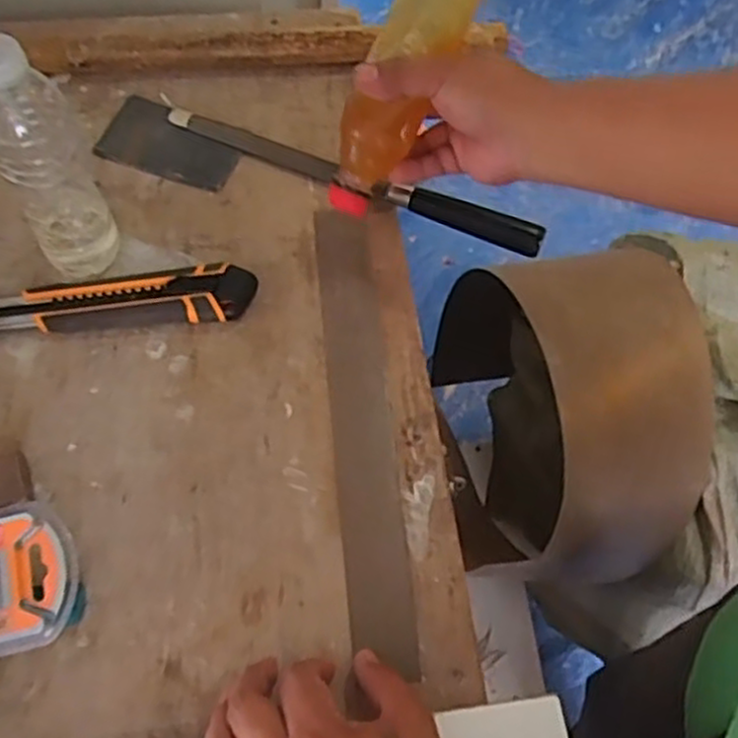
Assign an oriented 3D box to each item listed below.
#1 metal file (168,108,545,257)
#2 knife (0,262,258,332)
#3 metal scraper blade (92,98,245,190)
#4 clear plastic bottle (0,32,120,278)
[{"bbox_3d":[-0.016,-0.158,0.618,0.324,0.023,0.023,23,64,9],"label":"metal file"},{"bbox_3d":[-0.181,-0.053,0.557,0.190,0.020,0.045,-3,63,-5],"label":"knife"},{"bbox_3d":[-0.165,-0.187,0.634,0.113,0.004,0.068,22,66,5],"label":"metal scraper blade"},{"bbox_3d":[-0.212,-0.133,0.502,0.052,0.182,0.061,-22,66,-14],"label":"clear plastic bottle"}]

